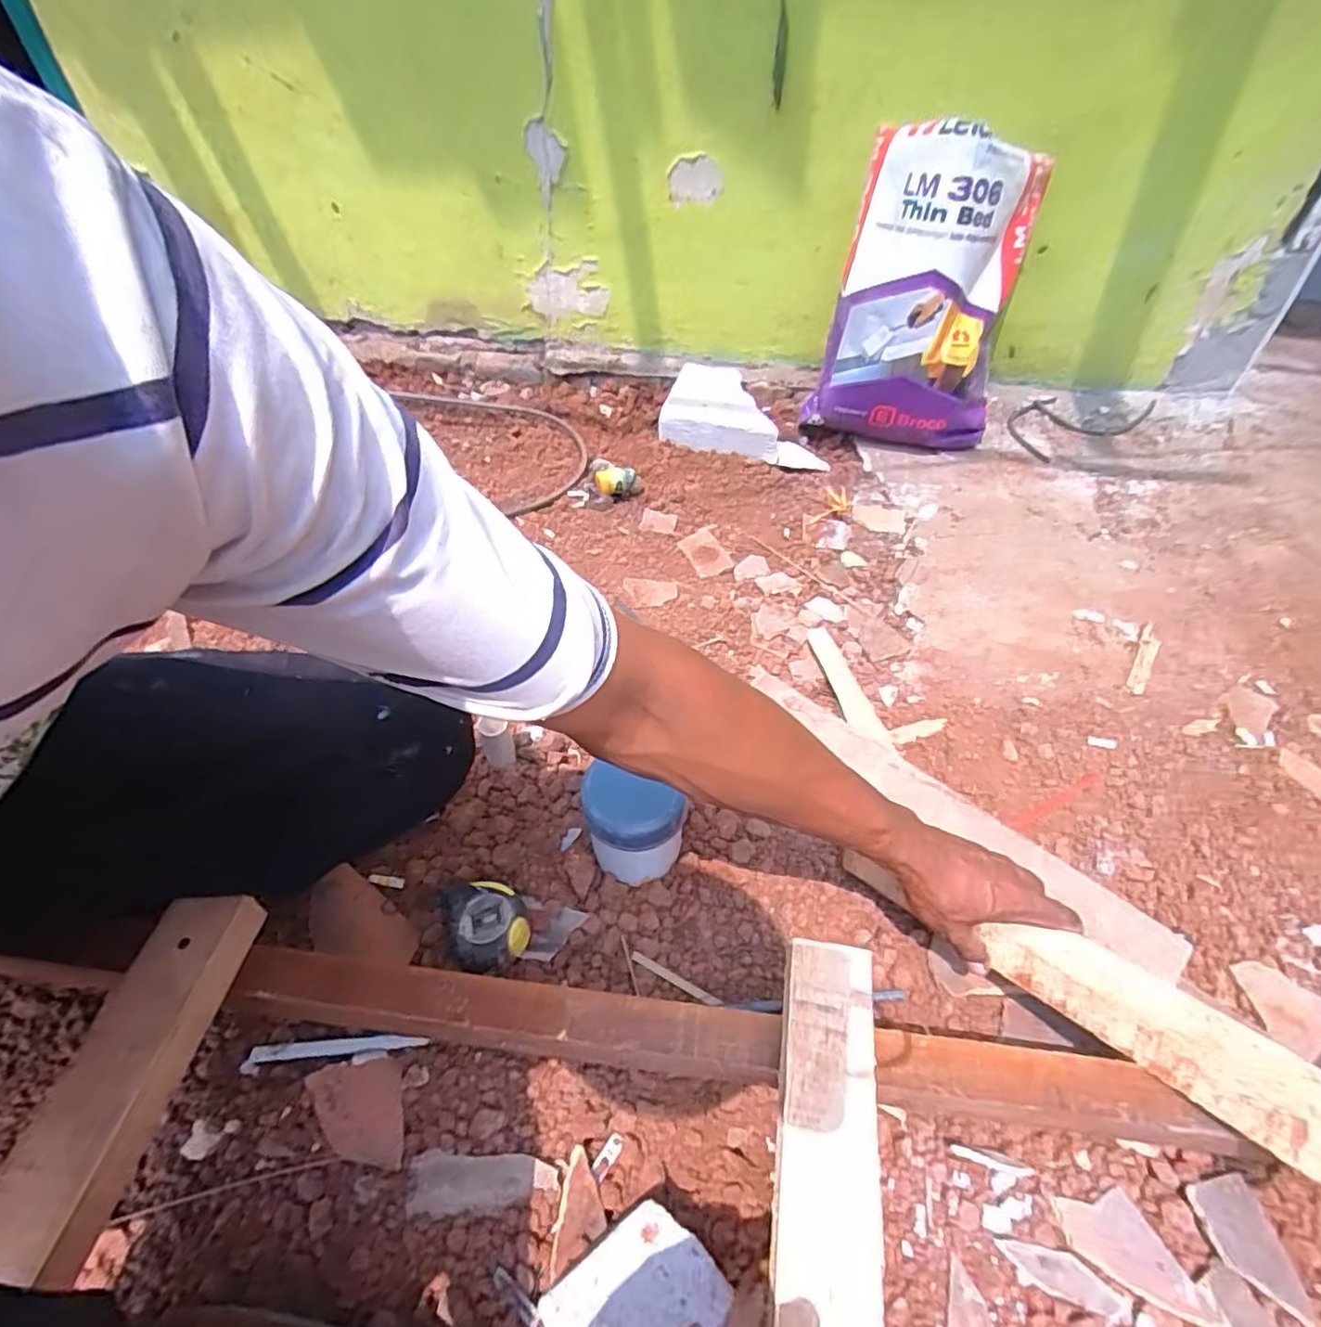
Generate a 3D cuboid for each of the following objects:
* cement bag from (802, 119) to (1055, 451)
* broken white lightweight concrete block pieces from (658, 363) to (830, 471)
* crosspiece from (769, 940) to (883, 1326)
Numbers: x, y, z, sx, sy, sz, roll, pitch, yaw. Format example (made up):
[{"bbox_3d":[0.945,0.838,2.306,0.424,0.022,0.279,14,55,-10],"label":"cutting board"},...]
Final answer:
[{"bbox_3d":[0.437,-0.599,1.070,0.309,0.457,0.236,16,48,14],"label":"cement bag"},{"bbox_3d":[0.172,-0.500,1.259,0.311,0.073,0.259,8,48,10],"label":"broken white lightweight concrete block pieces"},{"bbox_3d":[0.076,0.366,0.291,0.058,0.017,0.455,7,48,8],"label":"crosspiece"}]

